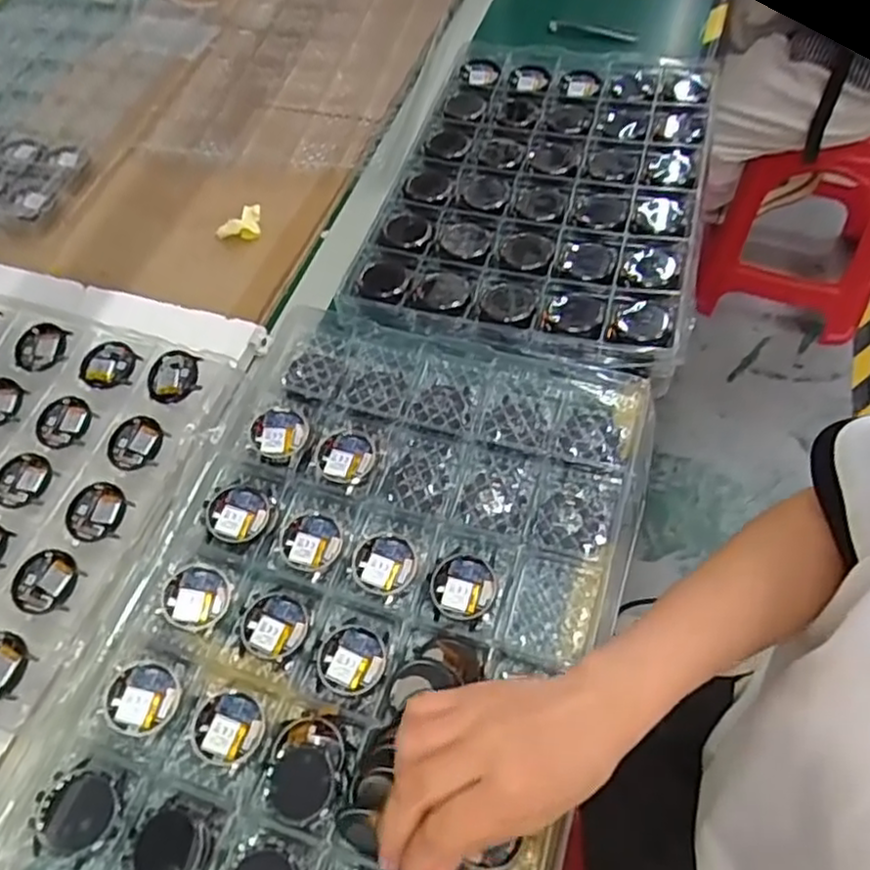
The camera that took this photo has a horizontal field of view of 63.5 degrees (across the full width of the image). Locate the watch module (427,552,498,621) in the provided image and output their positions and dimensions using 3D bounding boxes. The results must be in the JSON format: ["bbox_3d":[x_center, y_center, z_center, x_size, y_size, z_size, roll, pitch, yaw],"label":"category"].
[{"bbox_3d":[0.019,0.101,0.478,0.045,0.008,0.045,8,58,9],"label":"watch module"}]

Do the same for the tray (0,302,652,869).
[{"bbox_3d":[-0.047,0.108,0.473,0.305,0.032,0.446,13,59,12],"label":"tray"}]

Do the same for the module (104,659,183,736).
[{"bbox_3d":[-0.185,0.167,0.446,0.044,0.010,0.043,14,60,-5],"label":"module"}]

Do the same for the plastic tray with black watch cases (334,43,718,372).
[{"bbox_3d":[0.113,-0.256,0.706,0.293,0.029,0.441,12,59,12],"label":"plastic tray with black watch cases"}]

